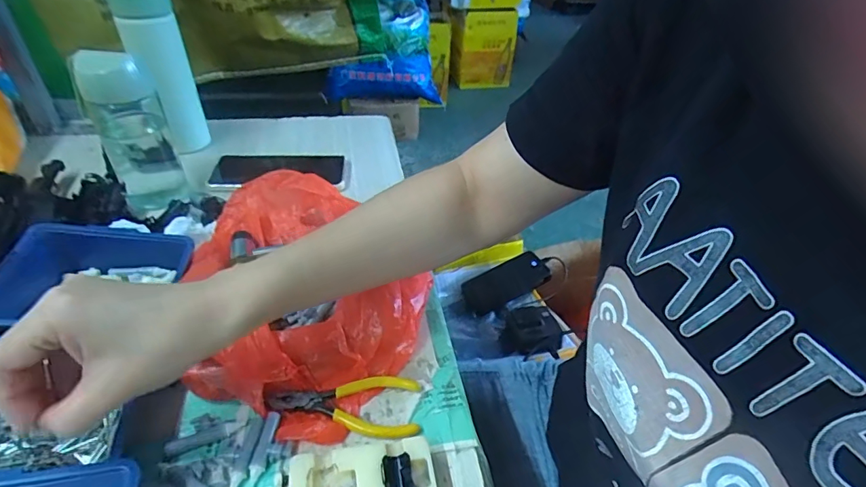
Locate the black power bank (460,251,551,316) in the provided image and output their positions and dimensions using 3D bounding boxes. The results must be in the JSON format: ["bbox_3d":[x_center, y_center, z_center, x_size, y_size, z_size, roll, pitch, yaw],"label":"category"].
[{"bbox_3d":[0.133,0.072,0.849,0.157,0.068,0.018,-26,4,-1],"label":"black power bank"}]

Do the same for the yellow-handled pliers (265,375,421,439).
[{"bbox_3d":[-0.066,0.119,0.344,0.109,0.008,0.049,5,40,-2],"label":"yellow-handled pliers"}]

